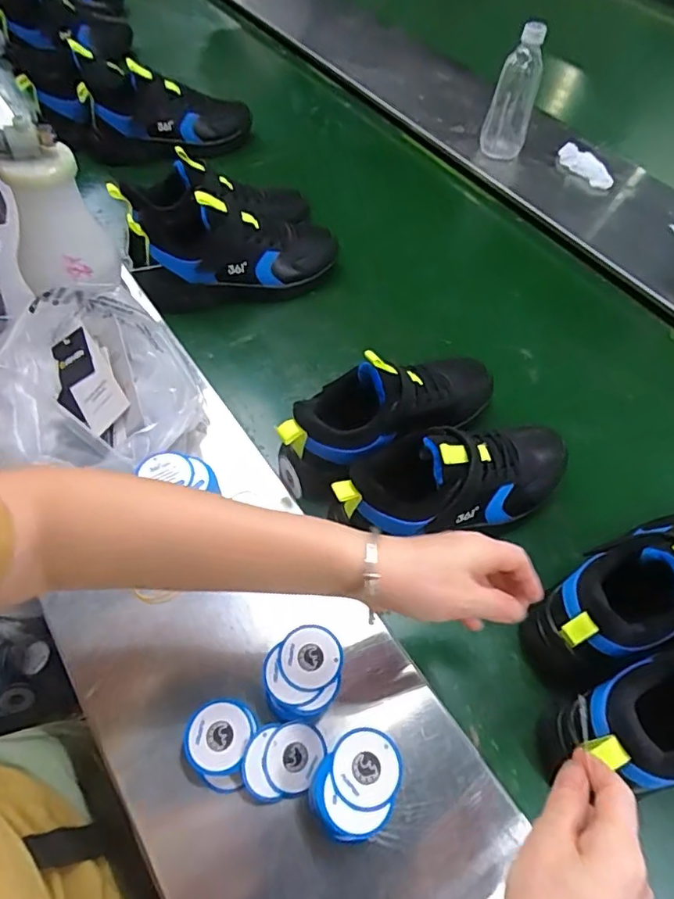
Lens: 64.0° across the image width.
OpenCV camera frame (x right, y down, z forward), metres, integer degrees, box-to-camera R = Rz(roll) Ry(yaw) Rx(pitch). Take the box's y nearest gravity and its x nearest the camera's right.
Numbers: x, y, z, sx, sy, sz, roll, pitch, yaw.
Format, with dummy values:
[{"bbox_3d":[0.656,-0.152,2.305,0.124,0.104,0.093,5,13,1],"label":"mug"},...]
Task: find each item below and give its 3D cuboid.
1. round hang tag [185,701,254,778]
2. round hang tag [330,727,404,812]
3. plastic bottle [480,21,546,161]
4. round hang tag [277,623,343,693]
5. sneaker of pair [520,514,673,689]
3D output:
[{"bbox_3d":[-0.087,0.214,0.401,0.050,0.007,0.049,1,57,-1],"label":"round hang tag"},{"bbox_3d":[0.021,0.219,0.372,0.048,0.004,0.047,1,59,-2],"label":"round hang tag"},{"bbox_3d":[0.268,-0.535,0.806,0.065,0.166,0.048,19,60,9],"label":"plastic bottle"},{"bbox_3d":[-0.020,0.160,0.416,0.047,0.005,0.048,1,59,-2],"label":"round hang tag"},{"bbox_3d":[0.291,0.108,0.470,0.256,0.123,0.081,-19,61,-13],"label":"sneaker of pair"}]

